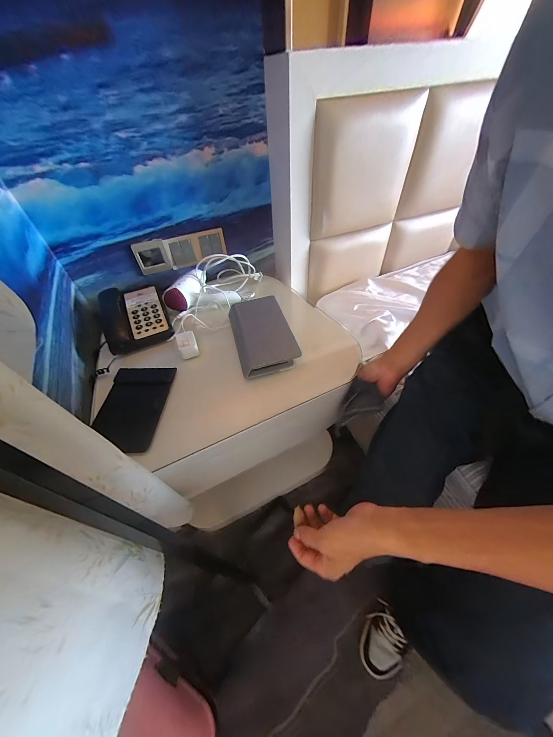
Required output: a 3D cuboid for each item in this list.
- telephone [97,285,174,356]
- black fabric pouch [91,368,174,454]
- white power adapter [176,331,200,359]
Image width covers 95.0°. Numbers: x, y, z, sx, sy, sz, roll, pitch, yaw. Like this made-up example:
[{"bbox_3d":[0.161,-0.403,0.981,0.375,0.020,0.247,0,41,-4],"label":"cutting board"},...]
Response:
[{"bbox_3d":[-0.374,-0.141,0.670,0.165,0.073,0.198,-23,51,-15],"label":"telephone"},{"bbox_3d":[-0.300,0.074,0.525,0.132,0.019,0.195,1,49,5],"label":"black fabric pouch"},{"bbox_3d":[-0.216,-0.059,0.617,0.043,0.038,0.059,-21,51,-14],"label":"white power adapter"}]

